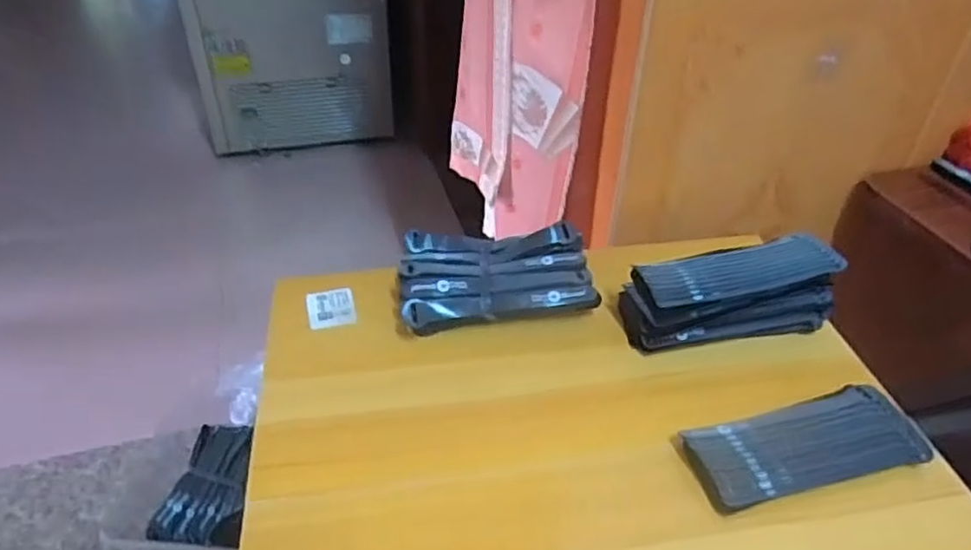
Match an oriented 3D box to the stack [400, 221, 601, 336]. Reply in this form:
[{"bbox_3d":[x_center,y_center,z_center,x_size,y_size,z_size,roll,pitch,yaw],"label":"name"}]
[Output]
[{"bbox_3d":[0.011,-0.004,0.730,0.205,0.047,0.129,-3,39,-6],"label":"stack"}]

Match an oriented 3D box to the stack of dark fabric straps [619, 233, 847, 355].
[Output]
[{"bbox_3d":[0.253,0.018,0.700,0.211,0.080,0.080,-7,40,-10],"label":"stack of dark fabric straps"}]

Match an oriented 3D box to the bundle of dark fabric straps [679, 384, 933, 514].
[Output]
[{"bbox_3d":[0.280,0.149,0.591,0.208,0.022,0.078,-9,40,-12],"label":"bundle of dark fabric straps"}]

